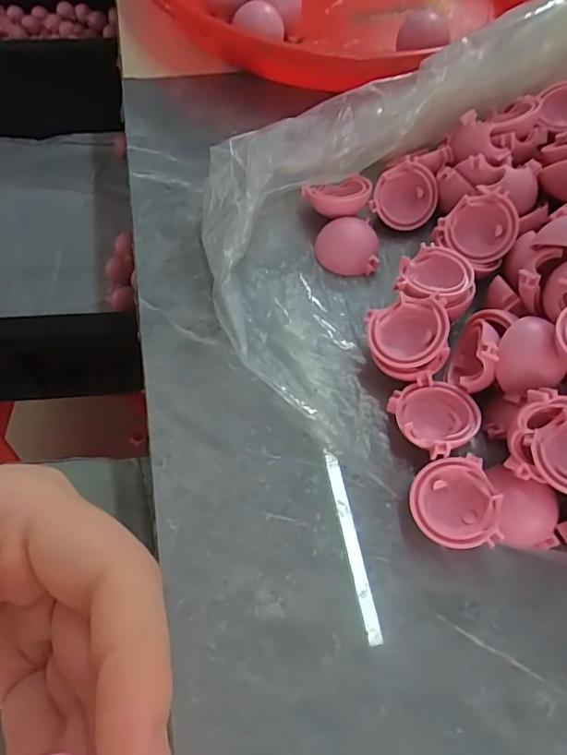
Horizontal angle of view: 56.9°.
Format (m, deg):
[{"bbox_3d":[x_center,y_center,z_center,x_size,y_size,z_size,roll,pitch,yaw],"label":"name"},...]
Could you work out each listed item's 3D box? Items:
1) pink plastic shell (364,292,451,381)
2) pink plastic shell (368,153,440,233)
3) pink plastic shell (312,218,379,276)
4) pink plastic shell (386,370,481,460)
[{"bbox_3d":[0.047,-0.016,0.202,0.030,0.016,0.031,-32,62,-1],"label":"pink plastic shell"},{"bbox_3d":[0.058,-0.086,0.249,0.028,0.016,0.031,23,97,0],"label":"pink plastic shell"},{"bbox_3d":[0.029,-0.059,0.240,0.028,0.013,0.026,2,90,5],"label":"pink plastic shell"},{"bbox_3d":[0.056,0.014,0.195,0.030,0.016,0.029,1,62,-2],"label":"pink plastic shell"}]

